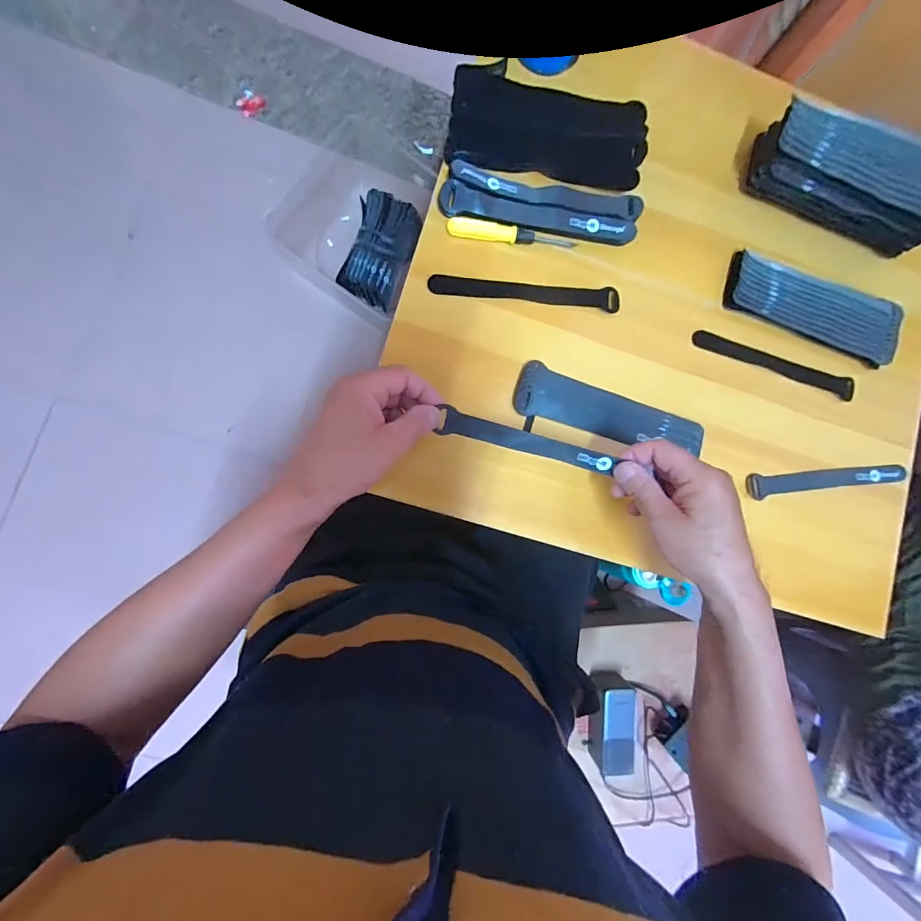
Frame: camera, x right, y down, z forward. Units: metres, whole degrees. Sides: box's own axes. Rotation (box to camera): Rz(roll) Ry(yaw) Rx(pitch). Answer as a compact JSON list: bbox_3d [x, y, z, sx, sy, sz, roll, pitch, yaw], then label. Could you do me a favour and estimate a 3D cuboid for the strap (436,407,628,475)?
[{"bbox_3d":[0.058,-0.015,0.355,0.152,0.014,0.021,15,84,-4],"label":"strap"}]

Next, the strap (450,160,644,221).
[{"bbox_3d":[0.090,-0.267,0.407,0.195,0.008,0.026,6,85,-7],"label":"strap"}]

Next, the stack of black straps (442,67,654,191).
[{"bbox_3d":[0.090,-0.336,0.415,0.201,0.018,0.102,8,85,-7],"label":"stack of black straps"}]

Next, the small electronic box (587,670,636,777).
[{"bbox_3d":[0.239,0.409,0.634,0.060,0.059,0.132,1,85,-8],"label":"small electronic box"}]

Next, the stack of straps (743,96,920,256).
[{"bbox_3d":[0.412,-0.294,0.430,0.205,0.090,0.069,24,83,-5],"label":"stack of straps"}]

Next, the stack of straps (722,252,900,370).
[{"bbox_3d":[0.386,-0.167,0.450,0.200,0.023,0.073,17,84,-6],"label":"stack of straps"}]

